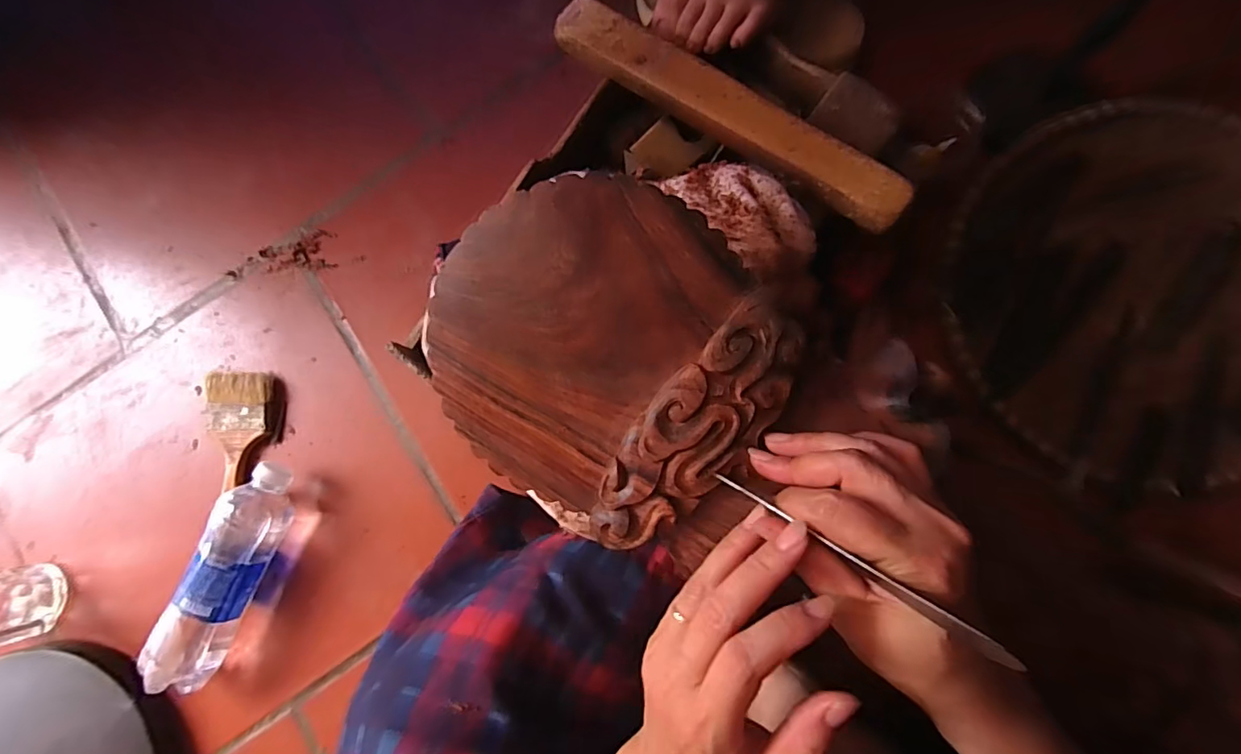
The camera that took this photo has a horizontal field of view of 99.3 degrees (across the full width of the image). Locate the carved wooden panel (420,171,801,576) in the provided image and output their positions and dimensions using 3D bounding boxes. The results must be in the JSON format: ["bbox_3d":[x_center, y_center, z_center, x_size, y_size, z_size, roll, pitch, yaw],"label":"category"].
[{"bbox_3d":[-0.009,-0.016,0.283,0.184,0.035,0.189,22,98,7],"label":"carved wooden panel"}]

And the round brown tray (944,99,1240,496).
[{"bbox_3d":[0.463,-0.074,0.473,0.318,0.033,0.330,-1,83,5],"label":"round brown tray"}]

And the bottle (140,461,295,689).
[{"bbox_3d":[-0.365,0.182,0.496,0.056,0.064,0.209,21,84,7],"label":"bottle"}]

